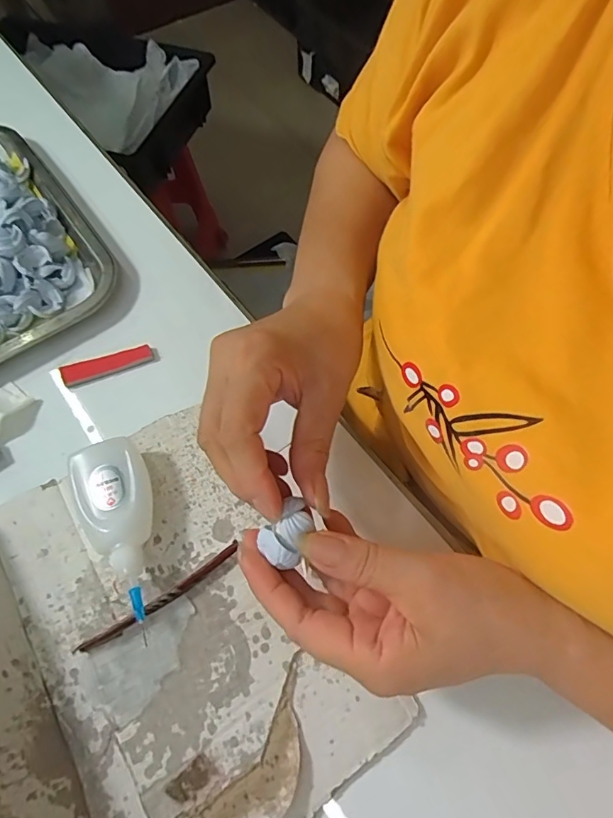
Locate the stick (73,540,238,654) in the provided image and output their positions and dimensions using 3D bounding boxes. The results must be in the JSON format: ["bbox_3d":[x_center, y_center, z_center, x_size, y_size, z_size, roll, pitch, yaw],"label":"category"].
[{"bbox_3d":[-0.083,0.107,0.274,0.100,0.010,0.010,-32,67,-14],"label":"stick"}]

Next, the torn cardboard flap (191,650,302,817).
[{"bbox_3d":[-0.017,0.173,0.241,0.033,0.005,0.080,30,67,15],"label":"torn cardboard flap"}]

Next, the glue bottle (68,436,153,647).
[{"bbox_3d":[-0.105,0.070,0.282,0.041,0.030,0.106,-23,65,-11],"label":"glue bottle"}]

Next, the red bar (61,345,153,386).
[{"bbox_3d":[-0.144,-0.032,0.349,0.063,0.010,0.013,-18,64,-8],"label":"red bar"}]

